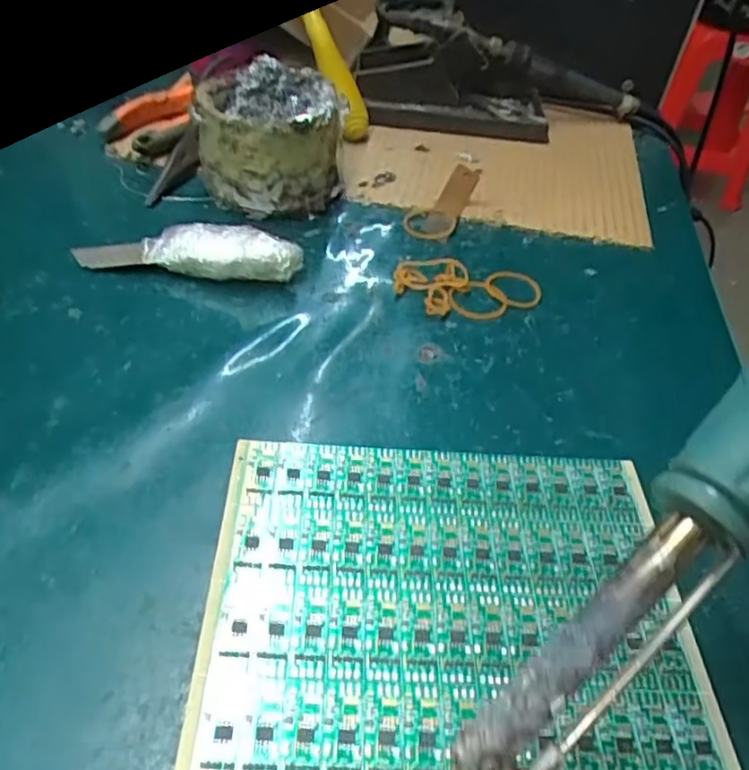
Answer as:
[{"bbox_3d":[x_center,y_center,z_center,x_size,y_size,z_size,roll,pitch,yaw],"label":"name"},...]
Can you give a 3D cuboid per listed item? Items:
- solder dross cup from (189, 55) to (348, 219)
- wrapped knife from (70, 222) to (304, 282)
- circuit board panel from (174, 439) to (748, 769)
[{"bbox_3d":[-0.061,-0.149,0.406,0.085,0.077,0.068,-5,44,-11],"label":"solder dross cup"},{"bbox_3d":[-0.099,-0.072,0.362,0.118,0.025,0.024,8,43,2],"label":"wrapped knife"},{"bbox_3d":[0.027,0.093,0.217,0.165,0.004,0.189,3,43,-3],"label":"circuit board panel"}]

